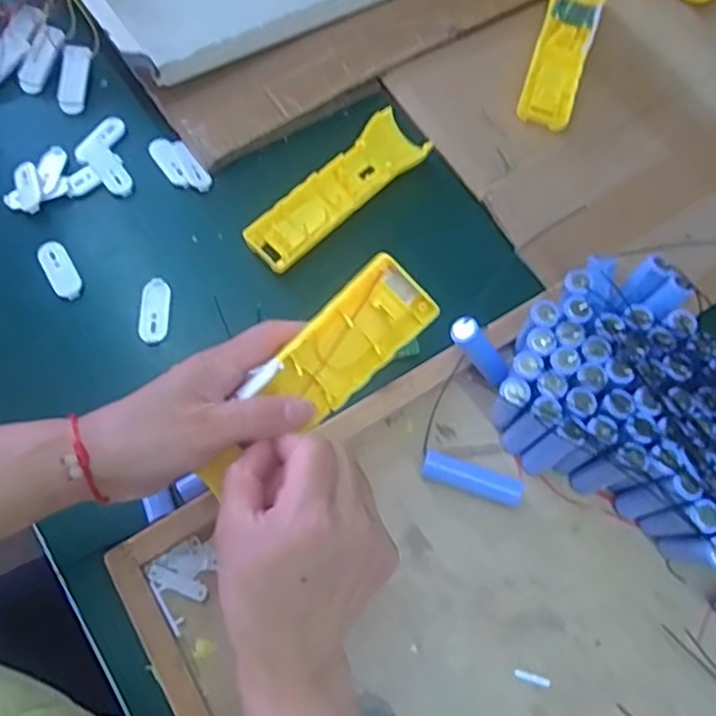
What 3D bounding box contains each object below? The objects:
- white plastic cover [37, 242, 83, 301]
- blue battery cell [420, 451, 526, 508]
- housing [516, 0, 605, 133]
[{"bbox_3d":[-0.221,-0.065,0.493,0.020,0.008,0.047,-29,72,-11],"label":"white plastic cover"},{"bbox_3d":[0.075,0.078,0.432,0.067,0.016,0.019,18,70,6],"label":"blue battery cell"},{"bbox_3d":[0.173,-0.262,0.563,0.046,0.022,0.148,17,70,5],"label":"housing"}]

